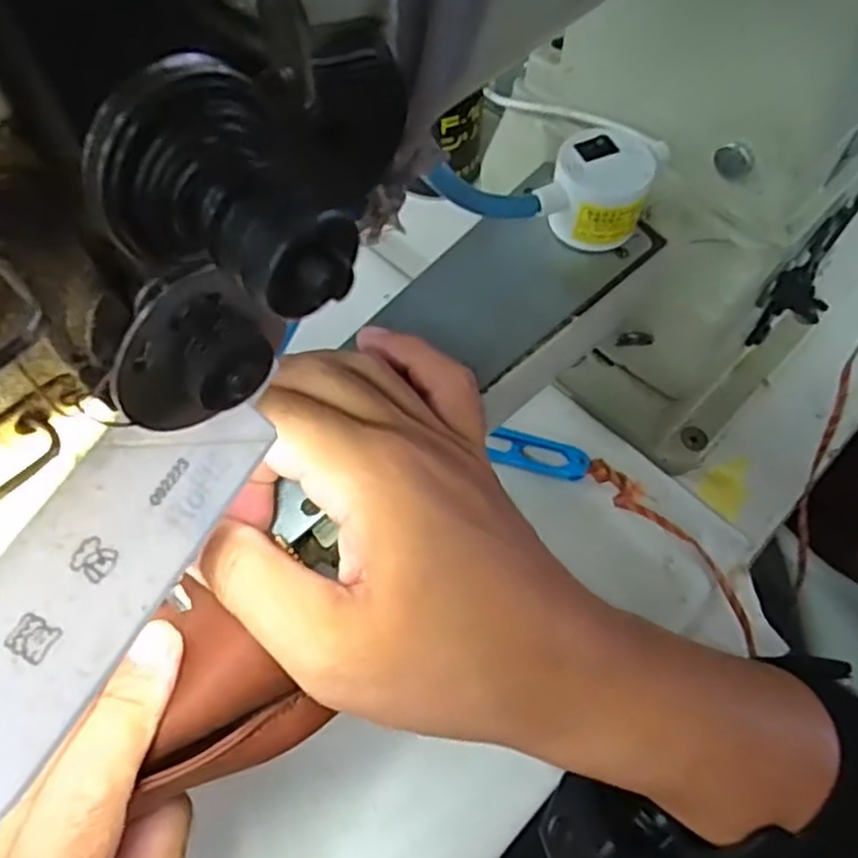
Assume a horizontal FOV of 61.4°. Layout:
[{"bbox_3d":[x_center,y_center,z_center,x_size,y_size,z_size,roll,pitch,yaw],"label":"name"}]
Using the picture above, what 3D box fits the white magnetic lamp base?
[{"bbox_3d":[0.065,-0.092,0.282,0.038,0.033,0.033,16,63,11],"label":"white magnetic lamp base"}]

